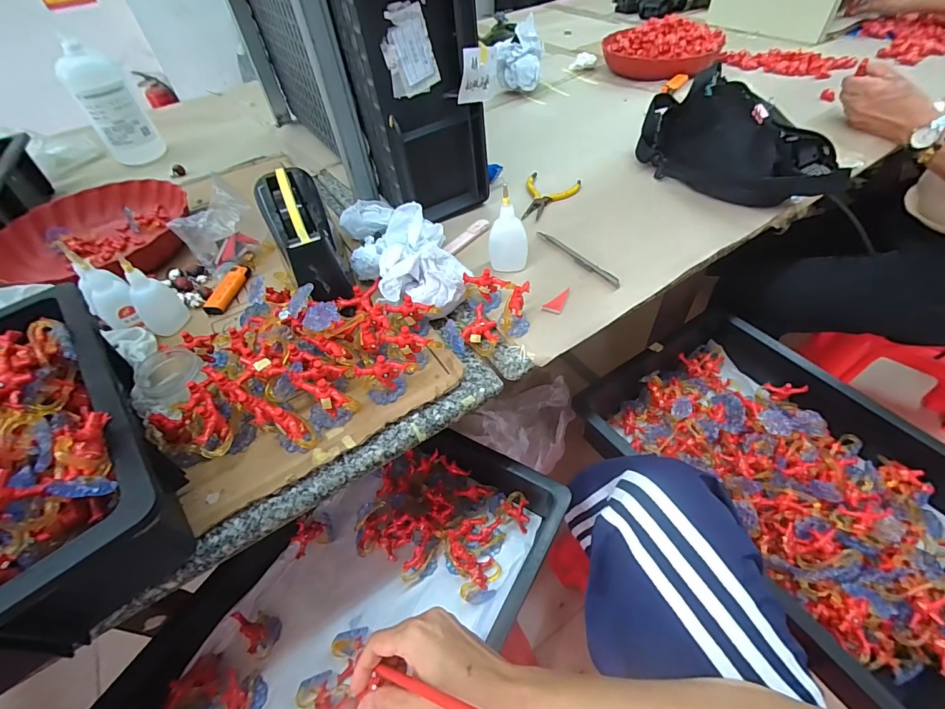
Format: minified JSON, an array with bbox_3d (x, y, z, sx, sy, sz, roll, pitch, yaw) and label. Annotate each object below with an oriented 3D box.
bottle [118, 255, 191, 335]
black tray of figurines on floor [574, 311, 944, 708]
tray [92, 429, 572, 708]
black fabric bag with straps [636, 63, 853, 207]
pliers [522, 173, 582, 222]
[{"bbox_3d":[-0.368,-0.068,0.477,0.021,0.093,0.047,32,59,28],"label":"bottle"},{"bbox_3d":[0.389,0.150,0.530,0.316,0.081,0.444,-29,53,-18],"label":"black tray of figurines on floor"},{"bbox_3d":[-0.132,0.298,0.479,0.305,0.101,0.474,26,57,25],"label":"tray"},{"bbox_3d":[0.349,-0.285,0.573,0.125,0.093,0.271,-20,51,-12],"label":"black fabric bag with straps"},{"bbox_3d":[0.105,-0.229,0.607,0.078,0.007,0.122,16,53,18],"label":"pliers"}]

